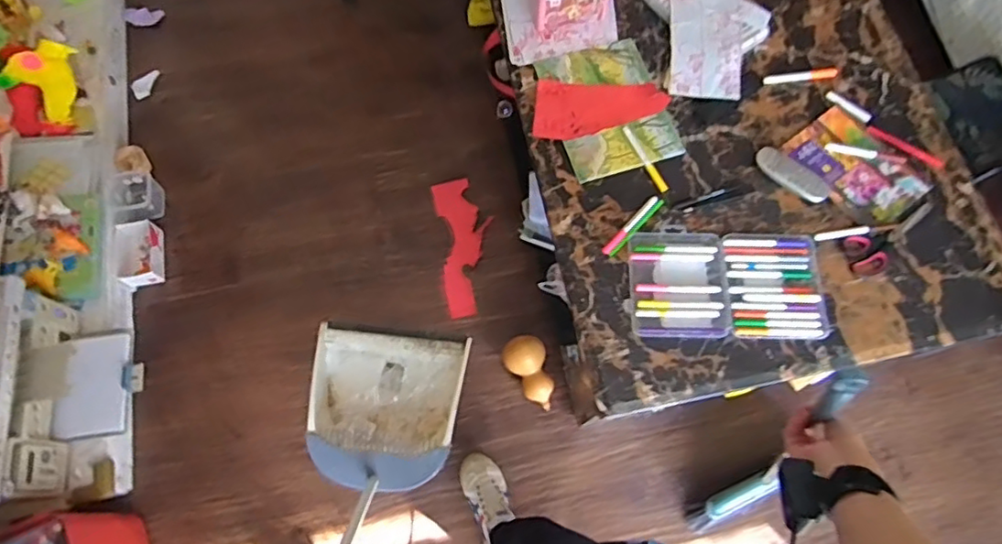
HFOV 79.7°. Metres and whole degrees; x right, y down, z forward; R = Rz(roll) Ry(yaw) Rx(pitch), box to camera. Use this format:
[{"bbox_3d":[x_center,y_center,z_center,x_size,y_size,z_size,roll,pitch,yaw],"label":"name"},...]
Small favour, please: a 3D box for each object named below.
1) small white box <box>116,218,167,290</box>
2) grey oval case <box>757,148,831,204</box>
[{"bbox_3d":[-0.888,-0.047,1.486,0.093,0.060,0.163,-9,72,-4],"label":"small white box"},{"bbox_3d":[0.536,-0.178,1.109,0.143,0.029,0.042,38,75,11],"label":"grey oval case"}]

